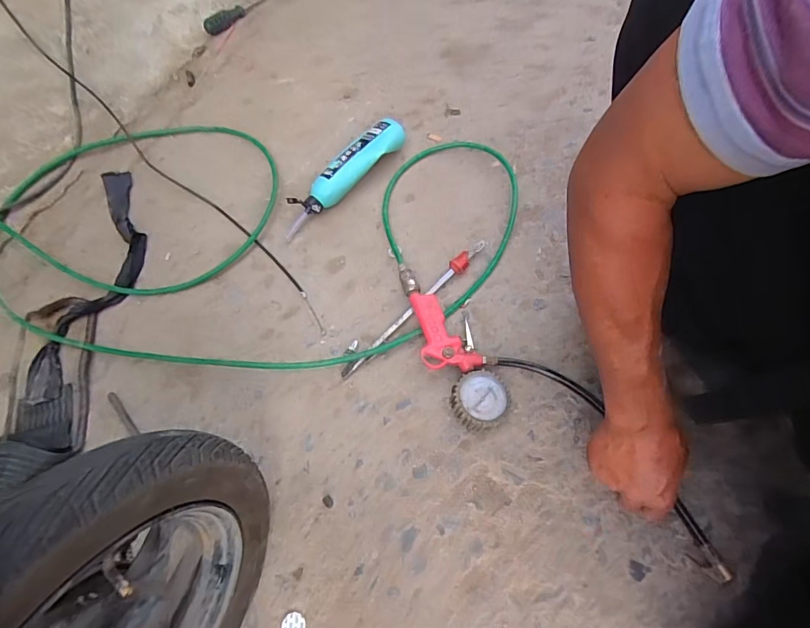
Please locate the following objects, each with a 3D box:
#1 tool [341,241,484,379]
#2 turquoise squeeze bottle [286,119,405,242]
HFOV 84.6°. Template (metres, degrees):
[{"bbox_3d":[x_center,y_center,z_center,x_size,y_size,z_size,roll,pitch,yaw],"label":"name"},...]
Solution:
[{"bbox_3d":[0.013,-0.016,0.622,0.276,0.025,0.031,-39,69,-13],"label":"tool"},{"bbox_3d":[-0.103,-0.227,0.717,0.253,0.053,0.071,-37,69,-13],"label":"turquoise squeeze bottle"}]

